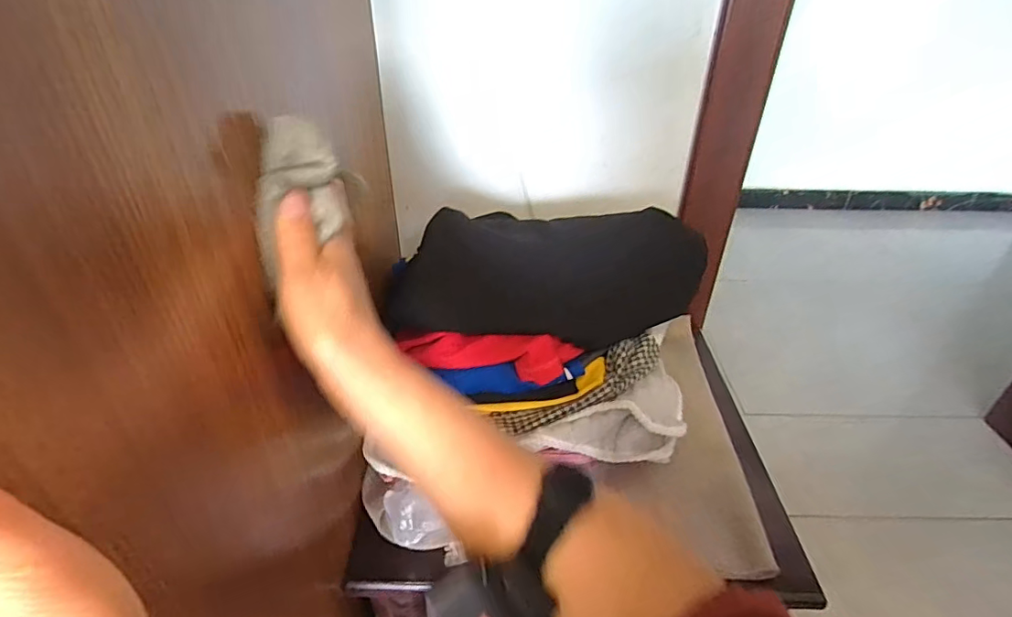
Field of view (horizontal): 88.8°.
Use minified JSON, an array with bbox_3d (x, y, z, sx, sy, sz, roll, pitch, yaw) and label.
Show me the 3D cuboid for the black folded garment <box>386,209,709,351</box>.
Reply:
[{"bbox_3d":[0.043,-0.031,0.510,0.308,0.102,0.098,-4,36,-7],"label":"black folded garment"}]

